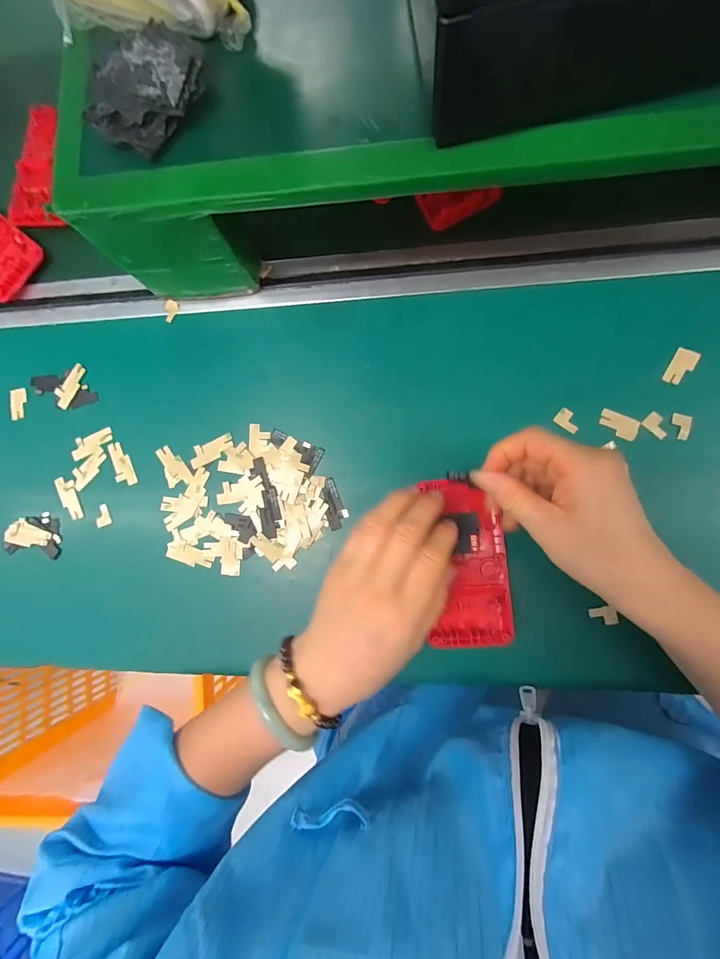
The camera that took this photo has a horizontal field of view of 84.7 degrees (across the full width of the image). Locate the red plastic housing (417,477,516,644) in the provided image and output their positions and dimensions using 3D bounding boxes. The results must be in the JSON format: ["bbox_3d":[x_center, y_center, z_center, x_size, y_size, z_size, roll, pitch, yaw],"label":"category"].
[{"bbox_3d":[0.079,0.060,0.292,0.057,0.011,0.118,-3,85,7],"label":"red plastic housing"}]

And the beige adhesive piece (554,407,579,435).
[{"bbox_3d":[0.157,-0.044,0.297,0.019,0.004,0.013,39,99,18],"label":"beige adhesive piece"}]

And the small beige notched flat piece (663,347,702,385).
[{"bbox_3d":[0.236,-0.082,0.289,0.015,0.005,0.027,29,90,8],"label":"small beige notched flat piece"}]

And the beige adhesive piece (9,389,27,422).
[{"bbox_3d":[-0.310,-0.069,0.358,0.005,0.013,0.029,-1,86,7],"label":"beige adhesive piece"}]

